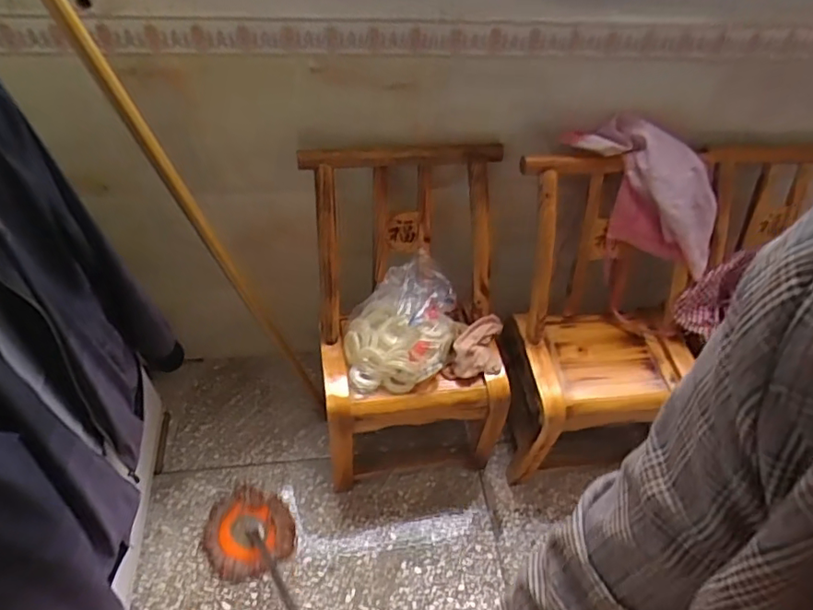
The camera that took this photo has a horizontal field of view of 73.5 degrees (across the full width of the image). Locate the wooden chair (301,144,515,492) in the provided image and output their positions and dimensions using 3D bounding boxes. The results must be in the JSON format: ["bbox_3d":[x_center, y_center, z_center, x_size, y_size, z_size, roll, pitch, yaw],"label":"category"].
[{"bbox_3d":[0.011,0.073,1.228,0.411,0.712,0.434,3,47,-4],"label":"wooden chair"}]

